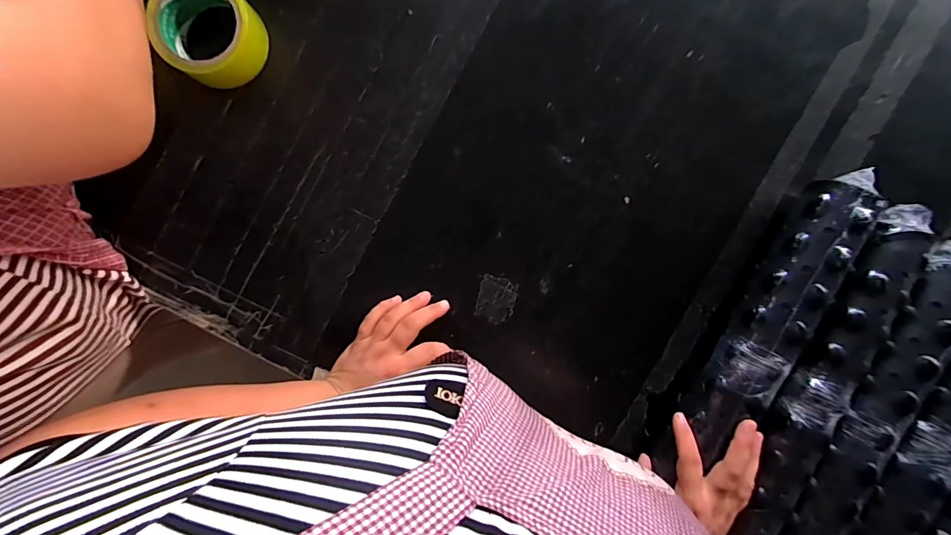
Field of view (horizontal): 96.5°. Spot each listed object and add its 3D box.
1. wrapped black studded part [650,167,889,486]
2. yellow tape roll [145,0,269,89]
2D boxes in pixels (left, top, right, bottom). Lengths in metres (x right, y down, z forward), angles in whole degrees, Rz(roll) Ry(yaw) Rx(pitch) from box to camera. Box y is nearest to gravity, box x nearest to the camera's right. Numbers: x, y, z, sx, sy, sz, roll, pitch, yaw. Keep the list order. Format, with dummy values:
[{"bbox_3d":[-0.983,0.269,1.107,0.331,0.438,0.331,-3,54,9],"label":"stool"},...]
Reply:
[{"bbox_3d":[0.308,0.073,0.452,0.063,0.059,0.354,27,98,-3],"label":"wrapped black studded part"},{"bbox_3d":[-0.271,-0.241,0.434,0.098,0.047,0.095,0,94,-1],"label":"yellow tape roll"}]

